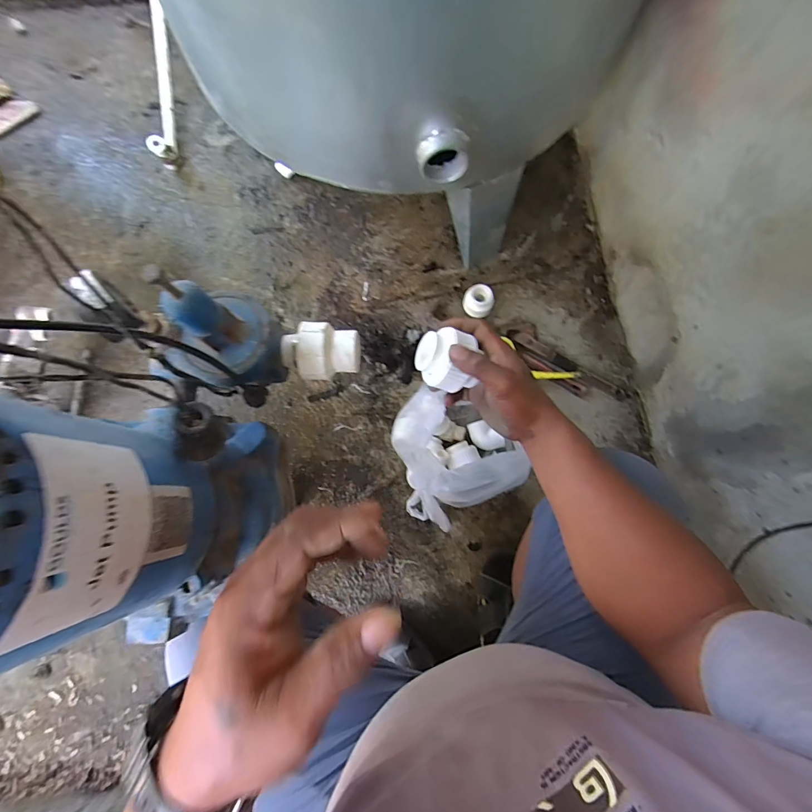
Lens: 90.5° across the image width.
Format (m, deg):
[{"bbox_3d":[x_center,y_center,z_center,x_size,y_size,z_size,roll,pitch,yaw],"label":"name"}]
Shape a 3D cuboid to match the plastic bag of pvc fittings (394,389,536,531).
[{"bbox_3d":[0.087,0.089,0.737,0.202,0.166,0.239,-13,80,-3],"label":"plastic bag of pvc fittings"}]

